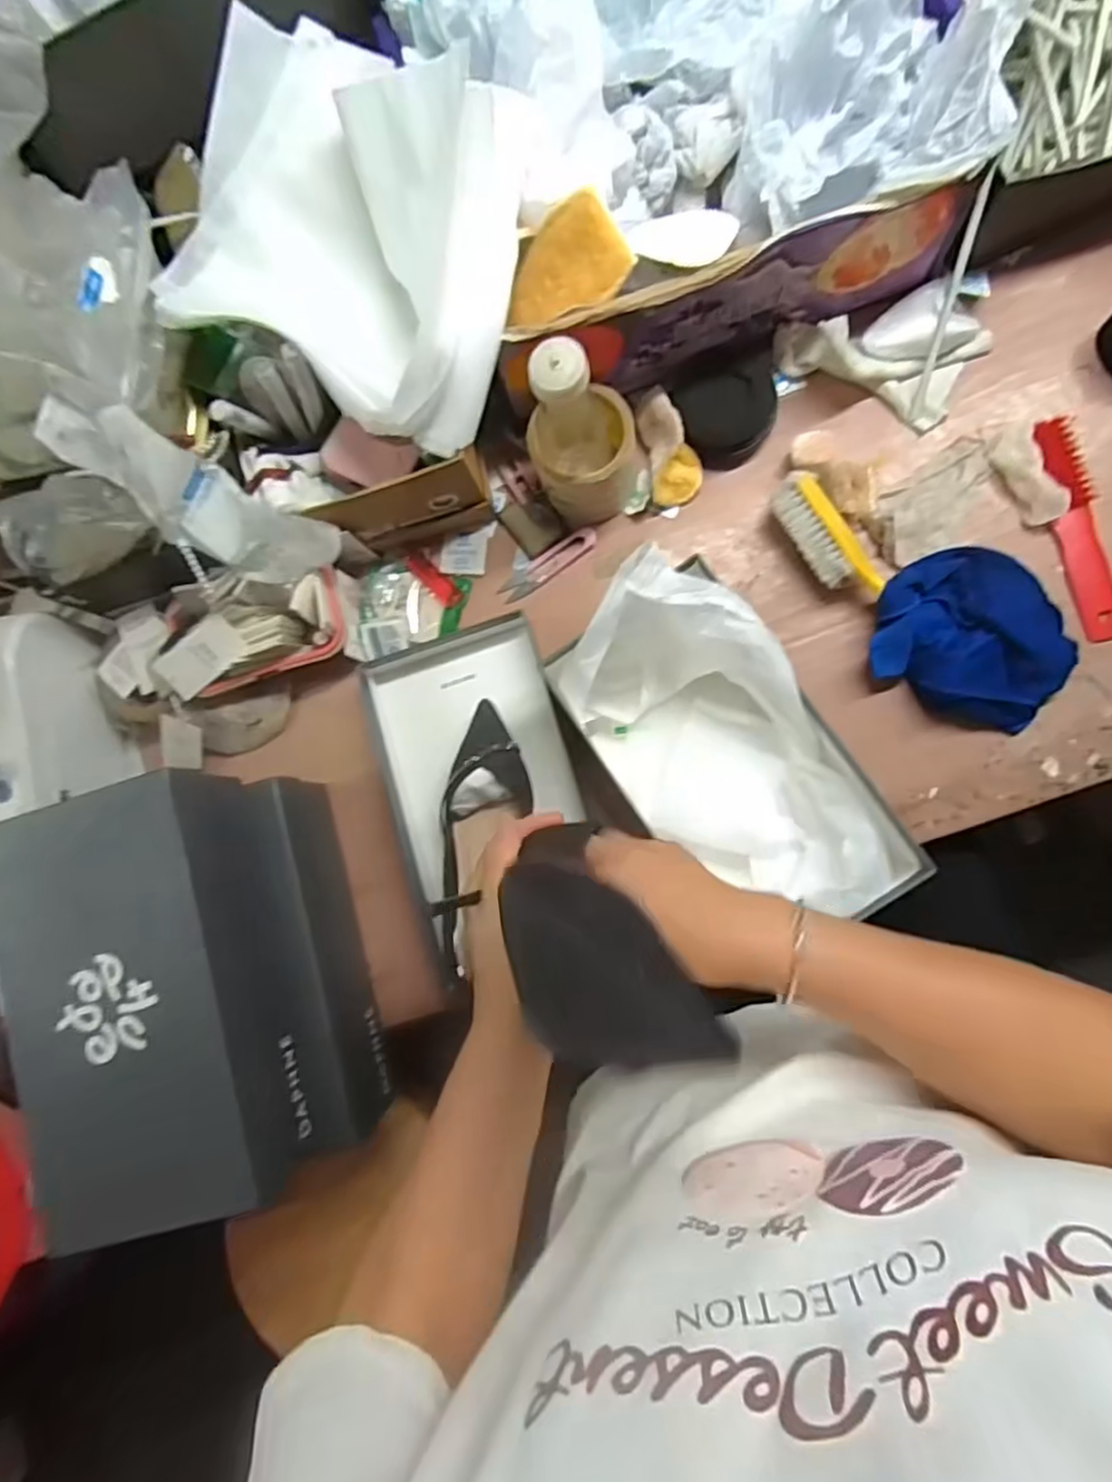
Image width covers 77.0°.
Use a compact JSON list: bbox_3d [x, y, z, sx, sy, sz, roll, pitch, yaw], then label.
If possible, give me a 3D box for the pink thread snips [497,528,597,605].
[{"bbox_3d":[-0.007,-0.165,0.653,0.101,0.007,0.026,-35,81,4],"label":"pink thread snips"}]

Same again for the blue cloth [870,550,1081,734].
[{"bbox_3d":[0.344,-0.091,0.571,0.152,0.037,0.135,29,90,9],"label":"blue cloth"}]

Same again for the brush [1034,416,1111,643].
[{"bbox_3d":[0.434,-0.175,0.576,0.034,0.022,0.184,-13,83,7],"label":"brush"}]

